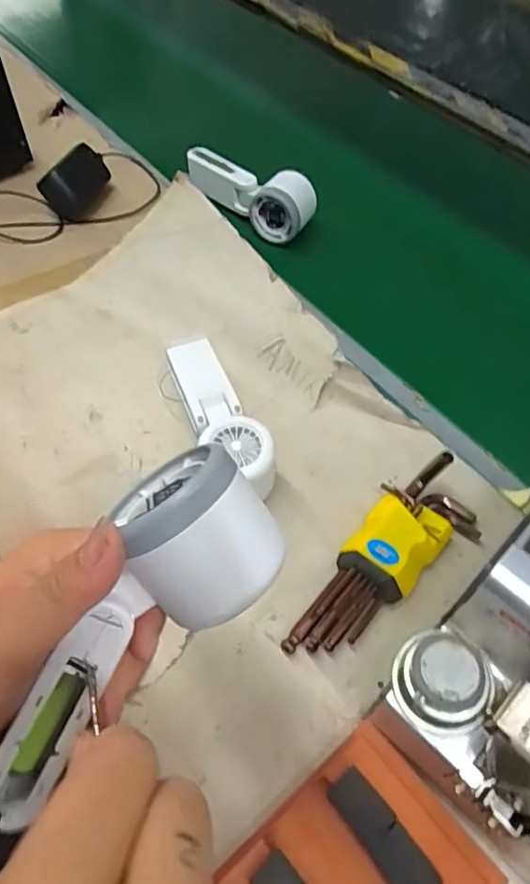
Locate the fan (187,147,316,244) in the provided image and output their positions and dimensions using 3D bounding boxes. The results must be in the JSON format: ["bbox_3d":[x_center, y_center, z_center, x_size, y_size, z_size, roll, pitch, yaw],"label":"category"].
[{"bbox_3d":[-0.022,-0.273,0.633,0.151,0.057,0.047,24,57,14],"label":"fan"}]

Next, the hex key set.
[{"bbox_3d":[0.080,0.078,0.404,0.172,0.030,0.063,-31,61,-21],"label":"hex key set"}]

